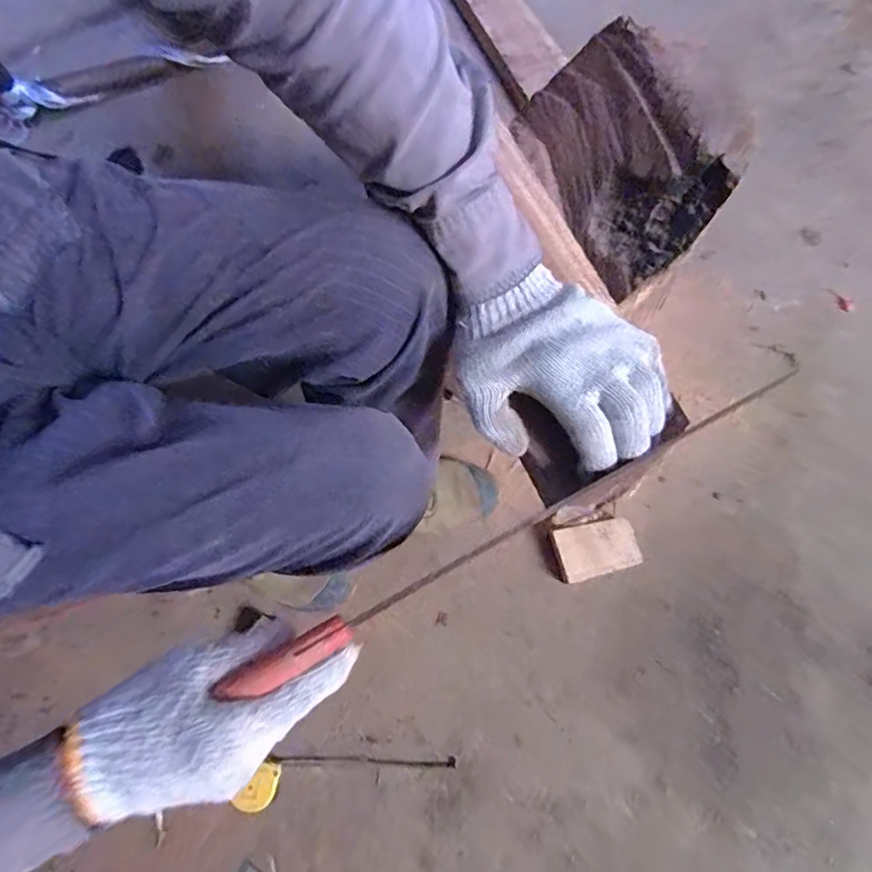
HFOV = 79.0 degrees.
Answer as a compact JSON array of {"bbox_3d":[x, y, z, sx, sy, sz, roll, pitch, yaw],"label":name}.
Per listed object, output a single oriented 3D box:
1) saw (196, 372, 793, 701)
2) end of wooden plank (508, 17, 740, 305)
[{"bbox_3d":[0.069,0.057,0.359,0.422,0.054,0.019,-25,71,-17],"label":"saw"},{"bbox_3d":[0.181,-0.290,0.546,0.027,0.147,0.269,-3,61,-43],"label":"end of wooden plank"}]

